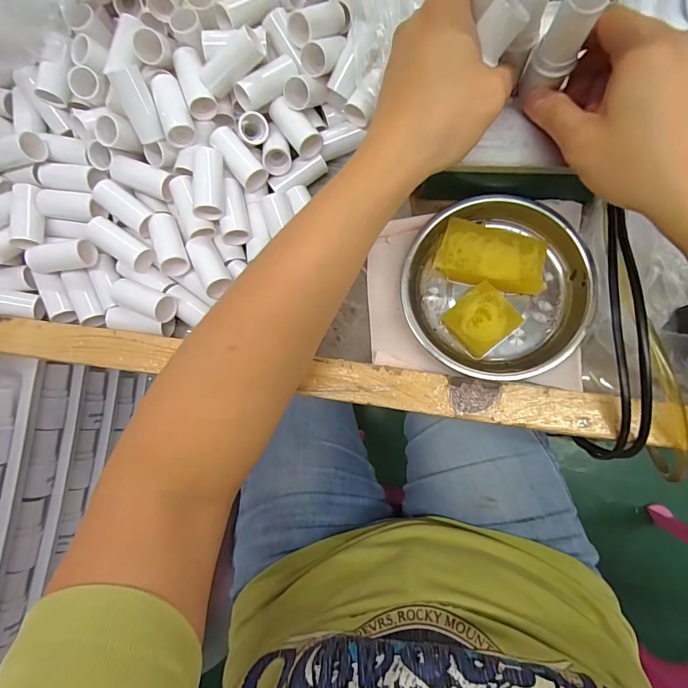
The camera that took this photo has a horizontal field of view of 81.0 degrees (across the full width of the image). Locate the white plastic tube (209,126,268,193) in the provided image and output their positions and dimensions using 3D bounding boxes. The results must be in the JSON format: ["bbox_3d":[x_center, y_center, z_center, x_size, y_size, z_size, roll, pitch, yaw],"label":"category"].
[{"bbox_3d":[-0.078,-0.138,0.299,0.021,0.017,0.048,-38,94,0],"label":"white plastic tube"}]

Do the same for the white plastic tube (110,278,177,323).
[{"bbox_3d":[-0.149,-0.033,0.298,0.046,0.026,0.021,20,85,7],"label":"white plastic tube"}]

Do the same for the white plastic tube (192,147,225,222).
[{"bbox_3d":[-0.097,-0.116,0.292,0.020,0.022,0.049,-5,83,4],"label":"white plastic tube"}]

